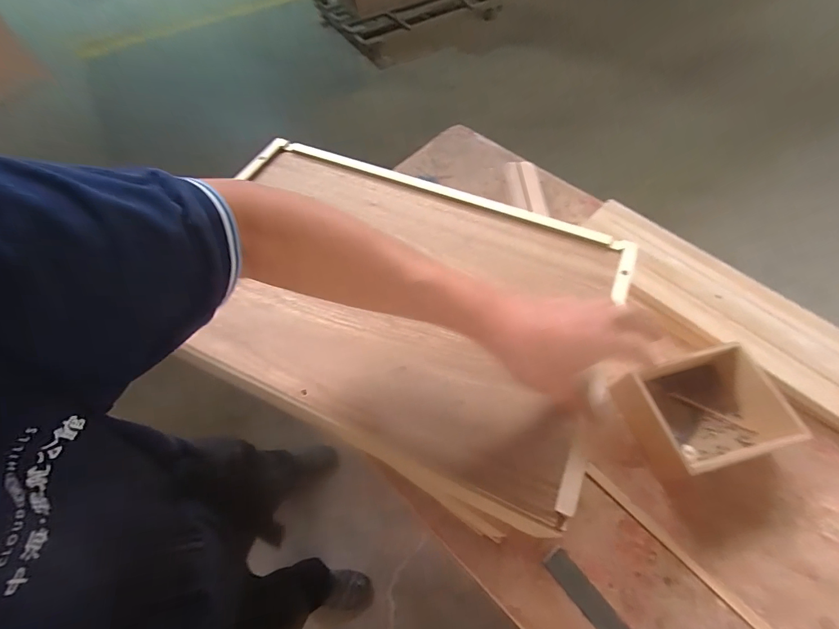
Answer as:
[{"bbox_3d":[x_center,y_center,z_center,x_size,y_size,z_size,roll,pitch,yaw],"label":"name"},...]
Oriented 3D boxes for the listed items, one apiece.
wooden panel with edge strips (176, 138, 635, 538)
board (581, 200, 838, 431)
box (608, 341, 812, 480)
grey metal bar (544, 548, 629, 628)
[{"bbox_3d":[-0.047,-0.038,0.472,0.538,0.027,0.372,21,63,14],"label":"wooden panel with edge strips"},{"bbox_3d":[0.573,-0.029,0.728,0.195,0.025,0.567,-40,66,-19],"label":"board"},{"bbox_3d":[0.459,0.162,0.629,0.220,0.082,0.164,-13,61,-5],"label":"box"},{"bbox_3d":[0.255,0.423,0.532,0.036,0.004,0.176,-36,65,-17],"label":"grey metal bar"}]

